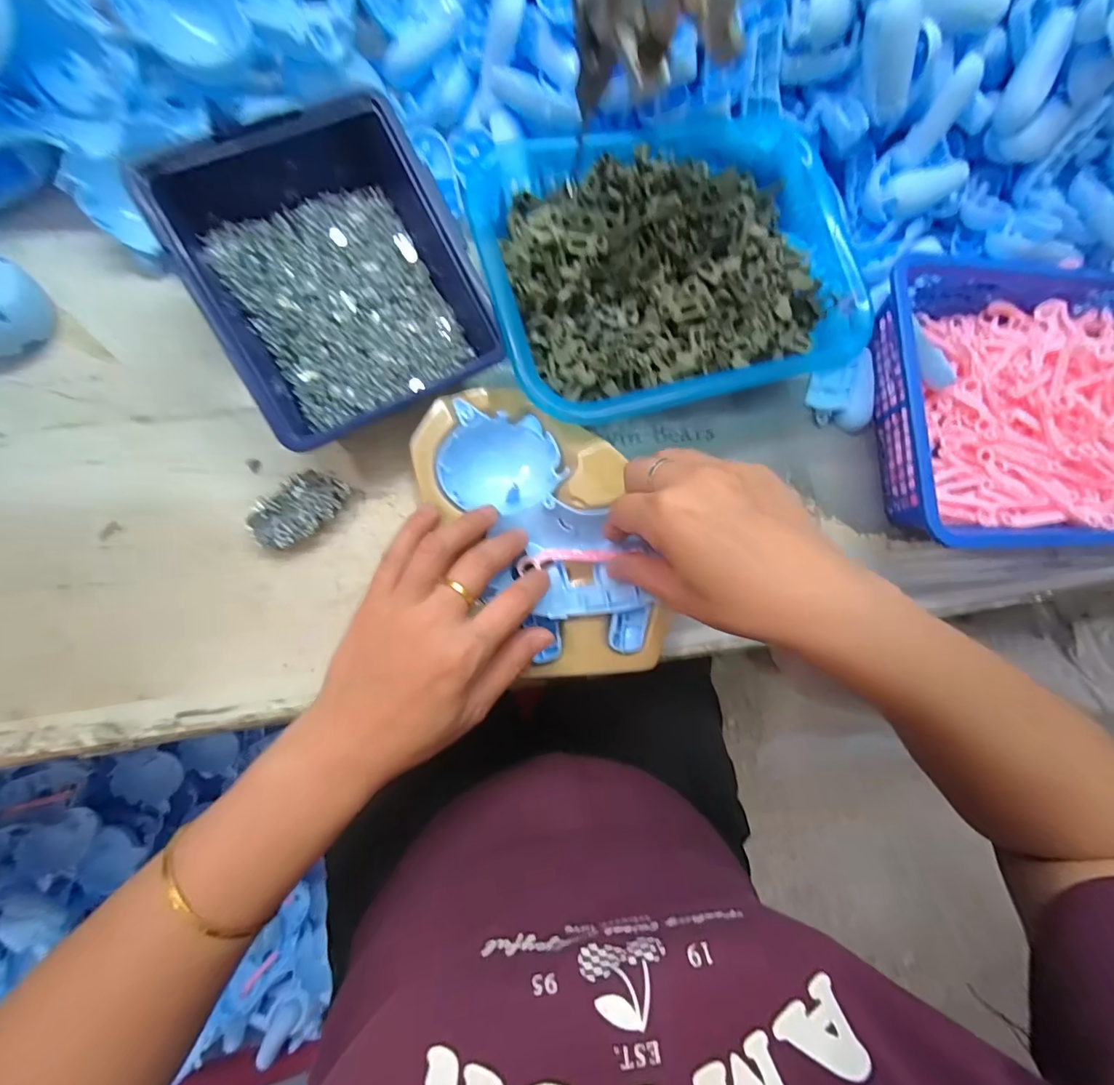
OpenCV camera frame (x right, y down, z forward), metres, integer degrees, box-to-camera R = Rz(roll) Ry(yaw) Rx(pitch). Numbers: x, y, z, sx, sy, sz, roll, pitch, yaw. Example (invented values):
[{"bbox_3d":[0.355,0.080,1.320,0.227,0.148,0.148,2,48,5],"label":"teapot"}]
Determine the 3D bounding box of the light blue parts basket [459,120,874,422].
[{"bbox_3d":[0.085,-0.194,0.345,0.278,0.055,0.197,-15,86,-12],"label":"light blue parts basket"}]

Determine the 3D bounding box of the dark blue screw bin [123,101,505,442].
[{"bbox_3d":[-0.129,-0.154,0.299,0.145,0.064,0.171,-26,90,-10],"label":"dark blue screw bin"}]

